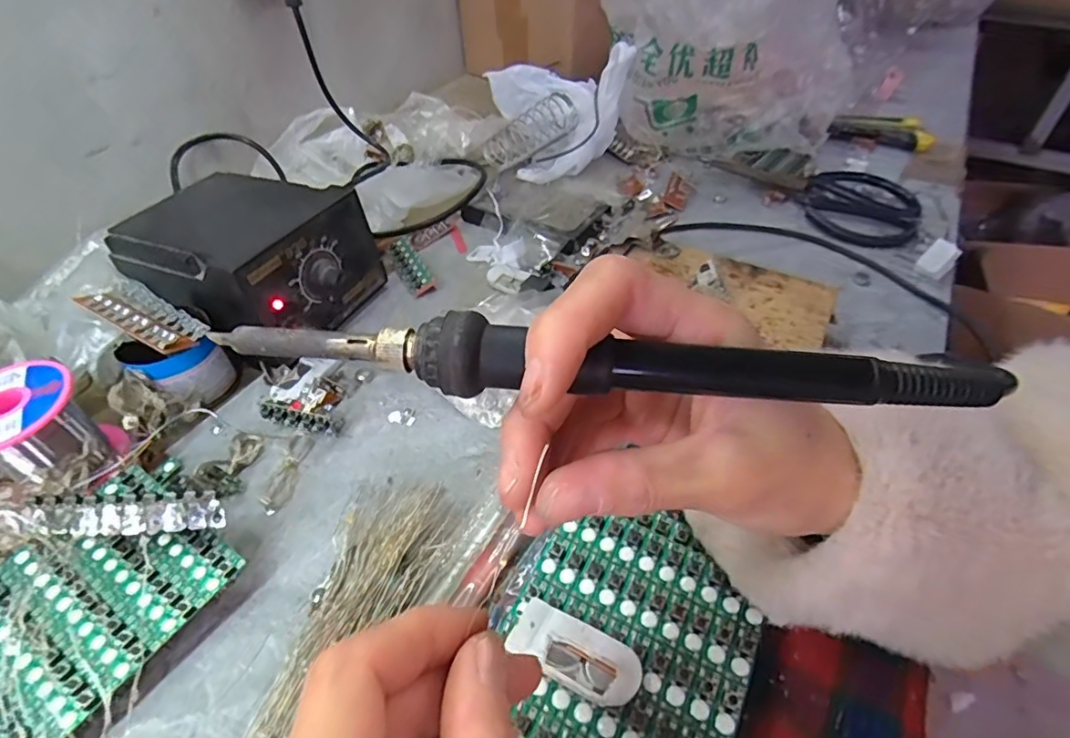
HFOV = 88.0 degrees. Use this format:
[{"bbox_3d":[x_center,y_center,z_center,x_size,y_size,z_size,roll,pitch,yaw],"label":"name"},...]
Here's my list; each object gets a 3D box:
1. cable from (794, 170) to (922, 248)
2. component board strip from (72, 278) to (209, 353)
[{"bbox_3d":[0.299,-0.150,0.510,0.111,0.017,0.100,-36,55,-28],"label":"cable"},{"bbox_3d":[-0.248,-0.036,0.353,0.090,0.010,0.036,23,51,22],"label":"component board strip"}]

